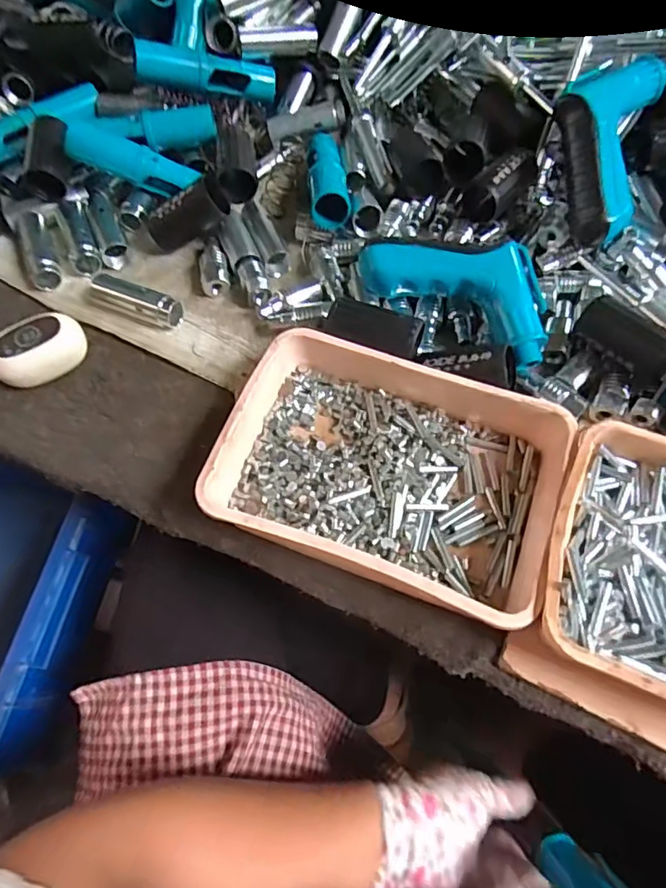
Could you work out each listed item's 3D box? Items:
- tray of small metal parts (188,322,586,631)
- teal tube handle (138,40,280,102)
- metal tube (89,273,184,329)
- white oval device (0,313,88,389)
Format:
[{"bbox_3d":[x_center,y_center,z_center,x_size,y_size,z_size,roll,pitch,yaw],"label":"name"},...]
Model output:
[{"bbox_3d":[0.034,0.014,0.329,0.197,0.048,0.143,19,66,11],"label":"tray of small metal parts"},{"bbox_3d":[-0.113,-0.335,0.476,0.121,0.026,0.030,0,63,-17],"label":"teal tube handle"},{"bbox_3d":[-0.151,-0.109,0.398,0.070,0.026,0.020,18,66,10],"label":"metal tube"},{"bbox_3d":[-0.207,-0.066,0.372,0.063,0.034,0.030,-34,68,-14],"label":"white oval device"}]

